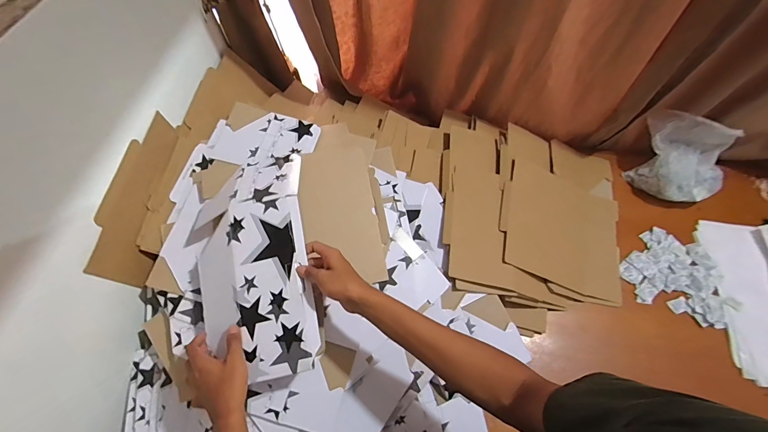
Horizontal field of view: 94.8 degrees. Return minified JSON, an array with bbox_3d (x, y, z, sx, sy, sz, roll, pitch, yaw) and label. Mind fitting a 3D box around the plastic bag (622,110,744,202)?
[{"bbox_3d":[0.724,-0.134,0.846,0.203,0.164,0.152,24,67,12],"label":"plastic bag"}]

